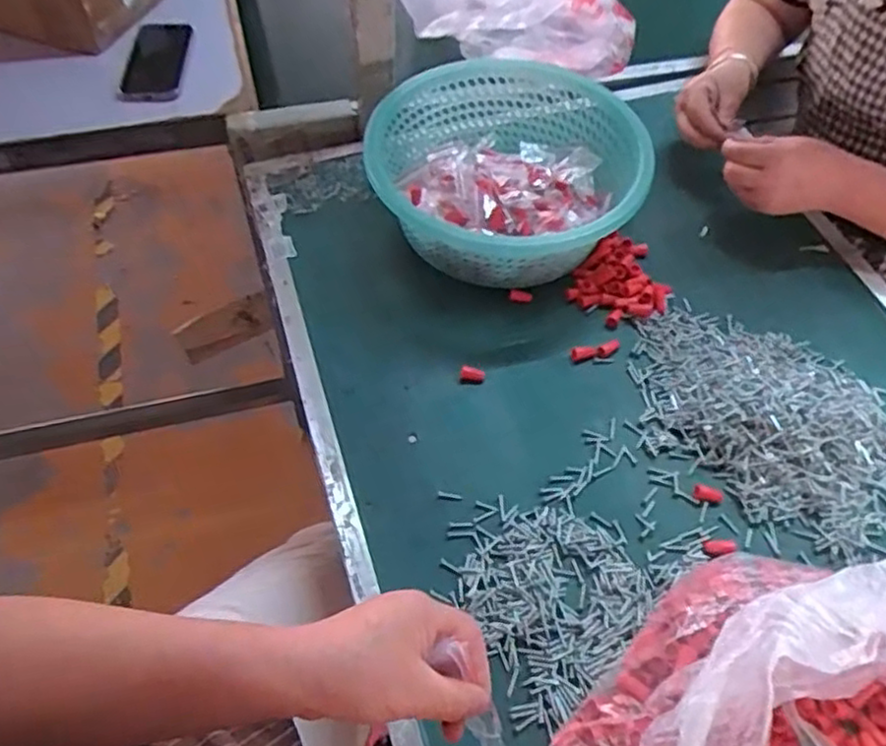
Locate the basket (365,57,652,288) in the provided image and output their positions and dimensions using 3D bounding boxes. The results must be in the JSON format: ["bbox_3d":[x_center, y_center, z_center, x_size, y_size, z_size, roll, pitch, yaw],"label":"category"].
[{"bbox_3d":[0.072,-0.215,0.735,0.271,0.101,0.304,22,57,11],"label":"basket"}]

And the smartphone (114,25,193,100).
[{"bbox_3d":[-0.359,-0.387,0.866,0.076,0.014,0.159,-3,56,-6],"label":"smartphone"}]

